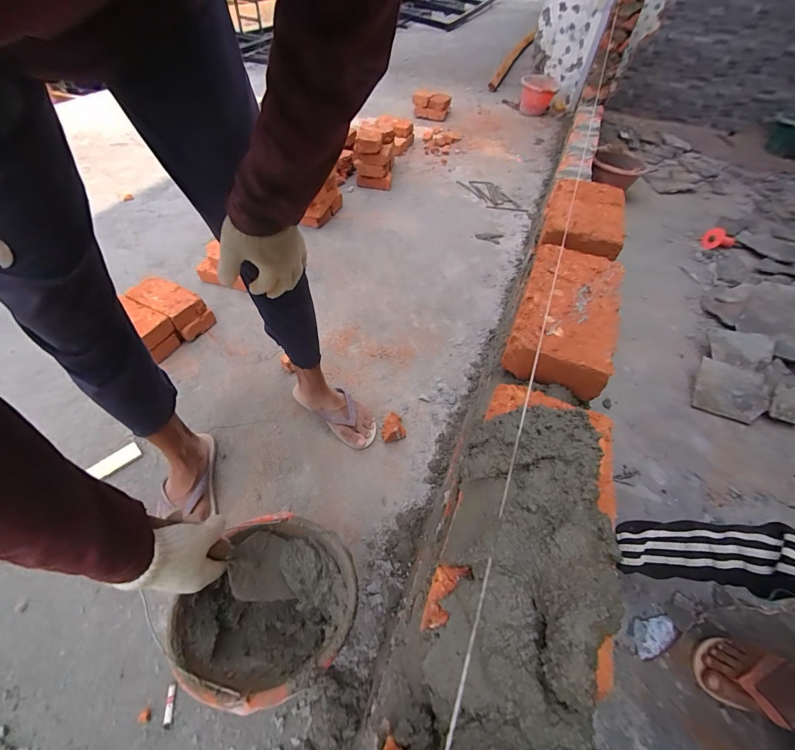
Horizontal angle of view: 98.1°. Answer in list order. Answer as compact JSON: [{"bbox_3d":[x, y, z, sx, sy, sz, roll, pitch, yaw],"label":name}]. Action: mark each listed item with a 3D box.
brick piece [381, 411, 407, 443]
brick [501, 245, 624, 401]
[{"bbox_3d":[-0.010,0.124,0.826,0.061,0.048,0.060,-16,55,-14],"label":"brick piece"},{"bbox_3d":[0.192,-0.074,0.398,0.100,0.046,0.205,21,53,12],"label":"brick"}]

